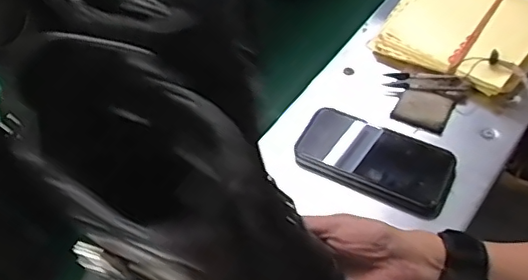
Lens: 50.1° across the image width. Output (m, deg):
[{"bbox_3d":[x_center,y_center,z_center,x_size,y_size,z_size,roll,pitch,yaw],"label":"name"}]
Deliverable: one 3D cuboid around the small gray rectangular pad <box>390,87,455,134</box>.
[{"bbox_3d":[0.189,-0.037,0.668,0.063,0.010,0.051,23,59,19],"label":"small gray rectangular pad"}]

